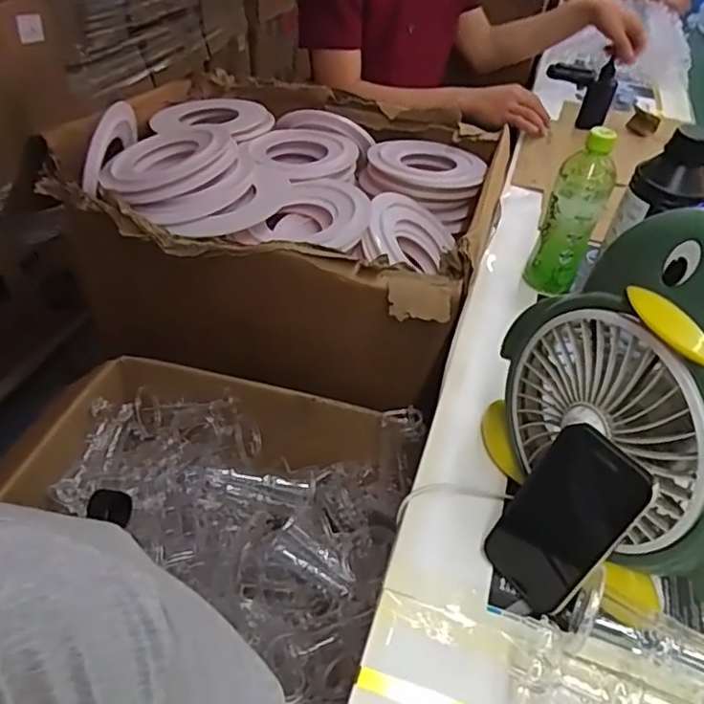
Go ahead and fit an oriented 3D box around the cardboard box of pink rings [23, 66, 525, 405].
[{"bbox_3d":[-0.098,-0.222,0.977,0.597,0.241,0.513,17,45,10],"label":"cardboard box of pink rings"}]

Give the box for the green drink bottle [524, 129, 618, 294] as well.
[{"bbox_3d":[0.269,-0.163,0.746,0.063,0.208,0.056,23,47,17],"label":"green drink bottle"}]

